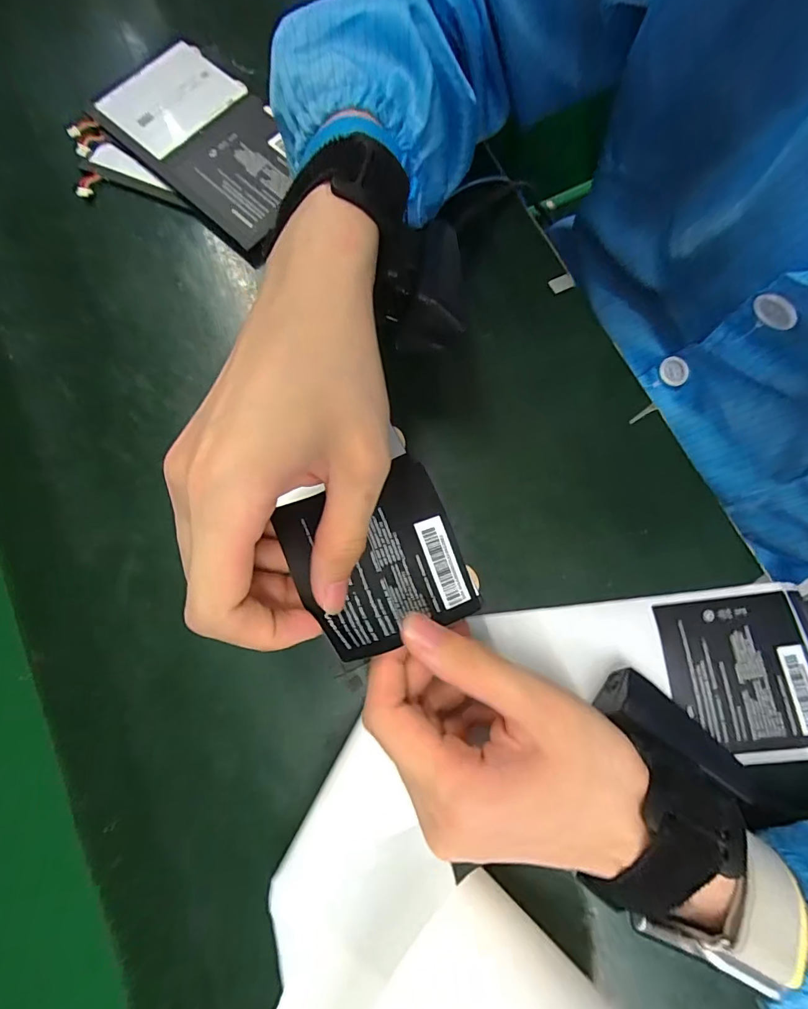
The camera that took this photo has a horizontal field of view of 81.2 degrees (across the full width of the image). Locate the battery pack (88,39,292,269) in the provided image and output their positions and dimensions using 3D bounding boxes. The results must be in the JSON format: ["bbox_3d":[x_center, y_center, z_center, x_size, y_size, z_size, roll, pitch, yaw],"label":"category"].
[{"bbox_3d":[-0.129,-0.244,0.319,0.157,0.012,0.086,44,83,10],"label":"battery pack"}]

